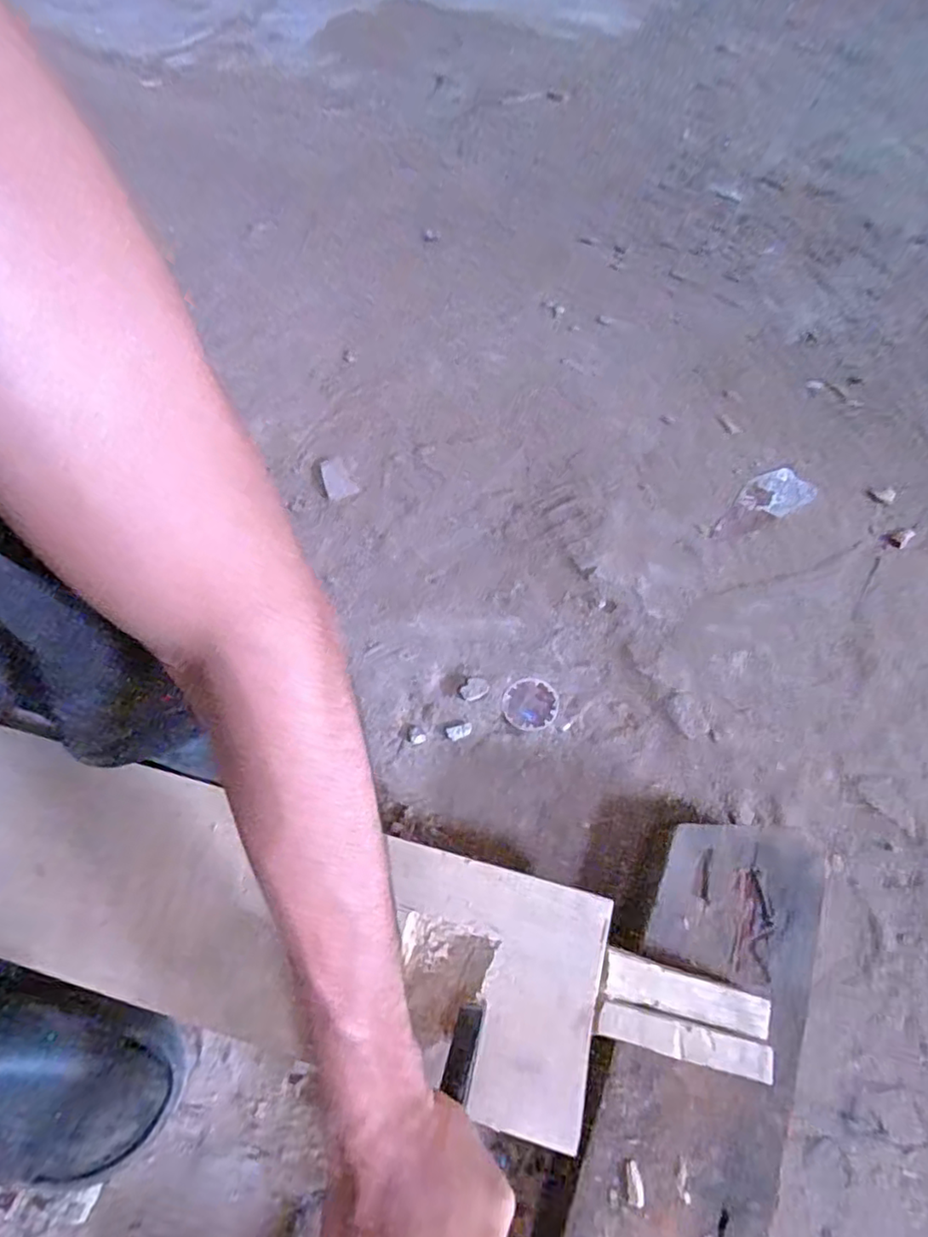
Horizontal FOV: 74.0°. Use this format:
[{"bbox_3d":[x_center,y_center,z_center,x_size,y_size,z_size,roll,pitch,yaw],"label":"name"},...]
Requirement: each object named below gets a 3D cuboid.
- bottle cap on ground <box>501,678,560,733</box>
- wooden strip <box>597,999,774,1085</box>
[{"bbox_3d":[0.066,0.085,0.611,0.053,0.008,0.050,0,62,0],"label":"bottle cap on ground"},{"bbox_3d":[0.133,0.255,0.371,0.099,0.009,0.019,12,63,7],"label":"wooden strip"}]

